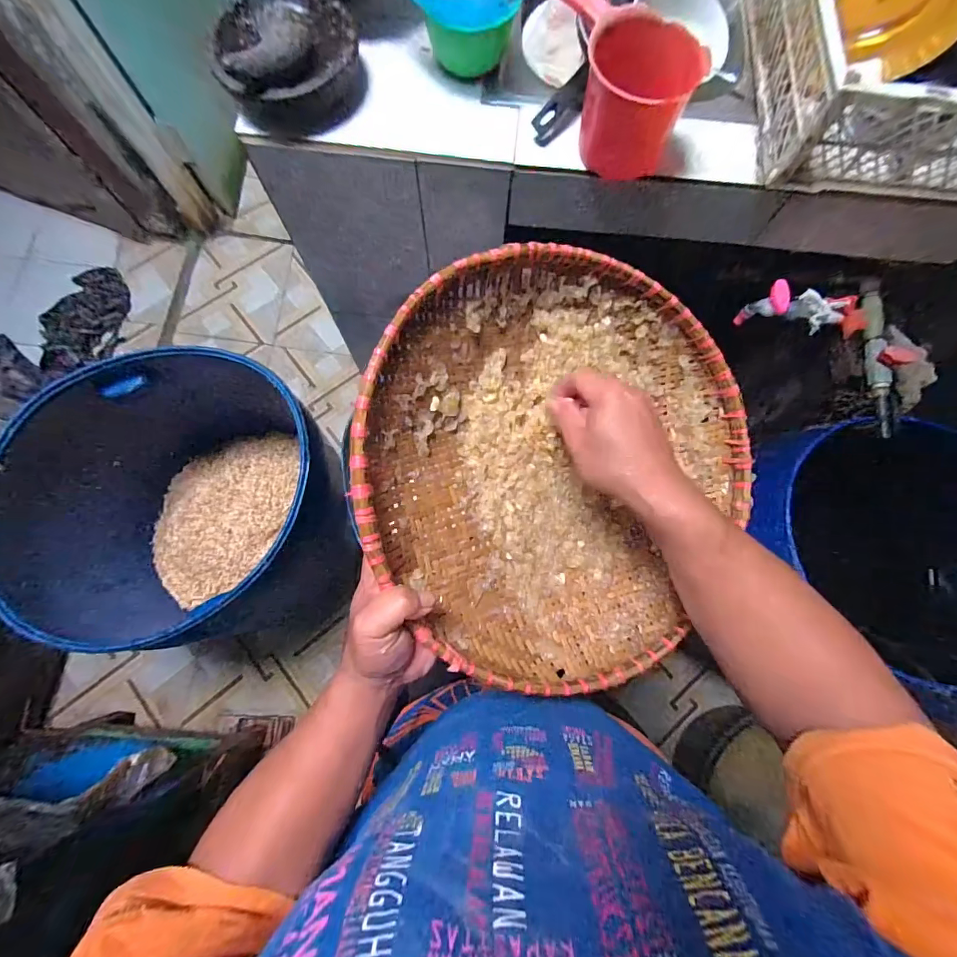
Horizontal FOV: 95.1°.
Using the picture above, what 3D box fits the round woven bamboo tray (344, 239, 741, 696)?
[{"bbox_3d":[0.070,-0.012,0.404,0.353,0.078,0.357,-1,93,-18],"label":"round woven bamboo tray"}]

